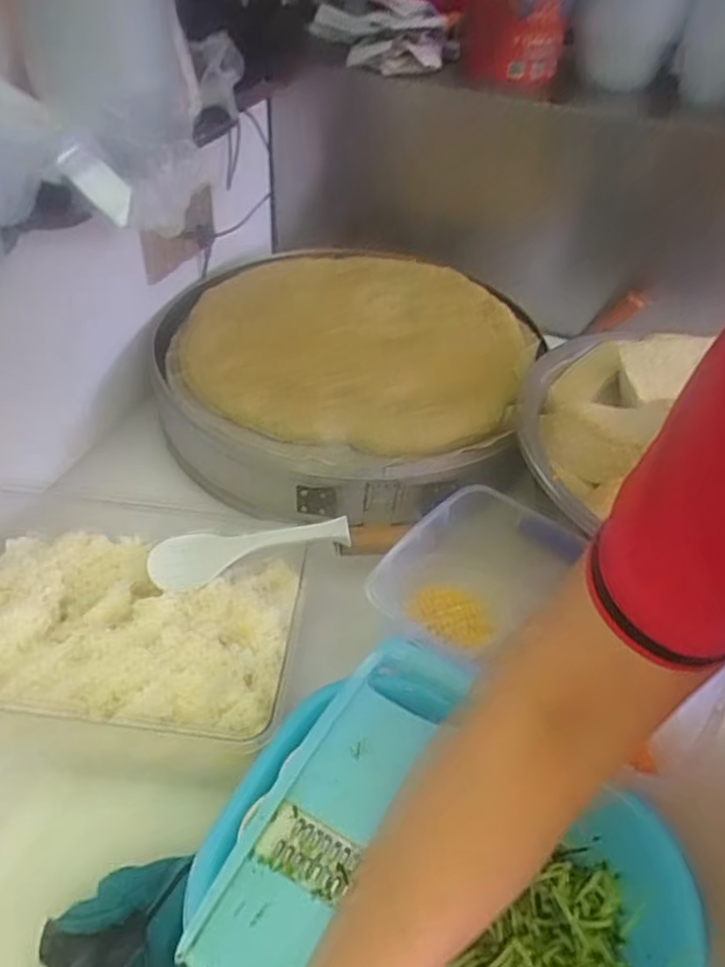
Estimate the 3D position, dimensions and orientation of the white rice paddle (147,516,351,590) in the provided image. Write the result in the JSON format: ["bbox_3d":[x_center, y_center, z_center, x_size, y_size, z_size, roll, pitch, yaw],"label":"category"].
[{"bbox_3d":[-0.109,0.060,0.667,0.190,0.023,0.054,-14,46,-3],"label":"white rice paddle"}]

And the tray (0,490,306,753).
[{"bbox_3d":[-0.255,0.117,0.648,0.373,0.061,0.251,4,43,-2],"label":"tray"}]

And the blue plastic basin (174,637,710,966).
[{"bbox_3d":[0.057,0.291,0.491,0.319,0.108,0.276,27,47,21],"label":"blue plastic basin"}]

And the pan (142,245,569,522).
[{"bbox_3d":[-0.006,-0.149,0.931,0.480,0.120,0.459,3,43,-3],"label":"pan"}]

